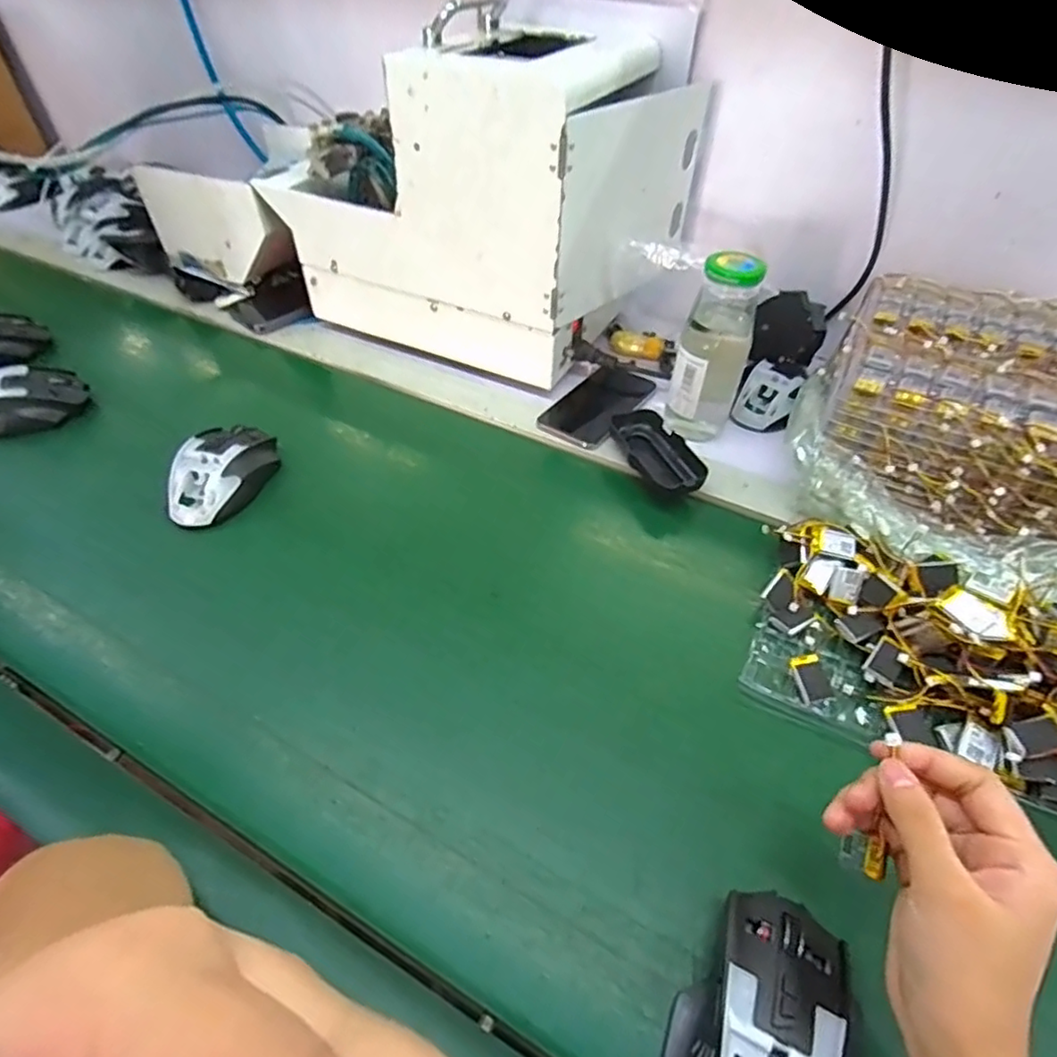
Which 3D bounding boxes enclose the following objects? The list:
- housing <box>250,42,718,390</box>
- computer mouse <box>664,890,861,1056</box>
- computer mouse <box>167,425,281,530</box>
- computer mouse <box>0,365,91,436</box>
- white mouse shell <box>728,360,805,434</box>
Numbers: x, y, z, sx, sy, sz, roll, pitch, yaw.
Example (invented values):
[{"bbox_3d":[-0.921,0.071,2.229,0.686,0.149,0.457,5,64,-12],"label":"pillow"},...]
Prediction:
[{"bbox_3d":[-0.053,-0.338,0.630,0.396,0.262,0.210,21,49,20],"label":"housing"},{"bbox_3d":[0.108,0.228,0.270,0.072,0.036,0.117,22,49,21],"label":"computer mouse"},{"bbox_3d":[-0.268,-0.051,0.522,0.065,0.035,0.102,4,45,5],"label":"computer mouse"},{"bbox_3d":[-0.503,-0.125,0.587,0.109,0.042,0.054,-16,47,-15],"label":"computer mouse"},{"bbox_3d":[0.246,-0.137,0.606,0.055,0.030,0.081,22,49,21],"label":"white mouse shell"}]

